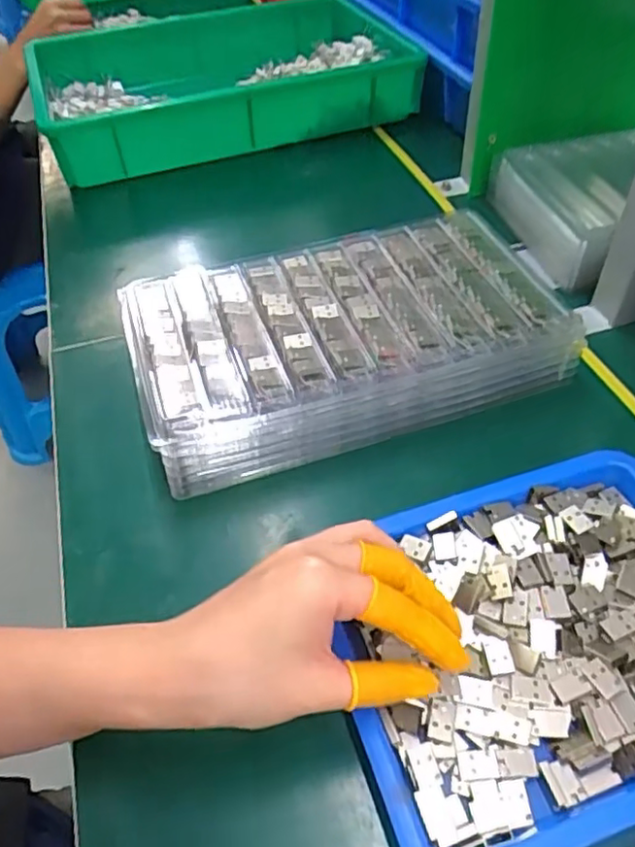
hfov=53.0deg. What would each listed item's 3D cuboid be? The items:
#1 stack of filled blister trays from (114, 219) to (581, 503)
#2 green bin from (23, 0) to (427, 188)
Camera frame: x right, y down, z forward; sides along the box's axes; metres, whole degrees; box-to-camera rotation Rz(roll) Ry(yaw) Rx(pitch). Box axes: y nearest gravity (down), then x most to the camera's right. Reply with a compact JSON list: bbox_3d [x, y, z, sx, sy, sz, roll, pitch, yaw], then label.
[{"bbox_3d":[0.017,-0.065,0.468,0.293,0.060,0.165,-15,49,-10],"label":"stack of filled blister trays"},{"bbox_3d":[-0.117,-0.421,0.786,0.423,0.093,0.296,-11,48,-7],"label":"green bin"}]

